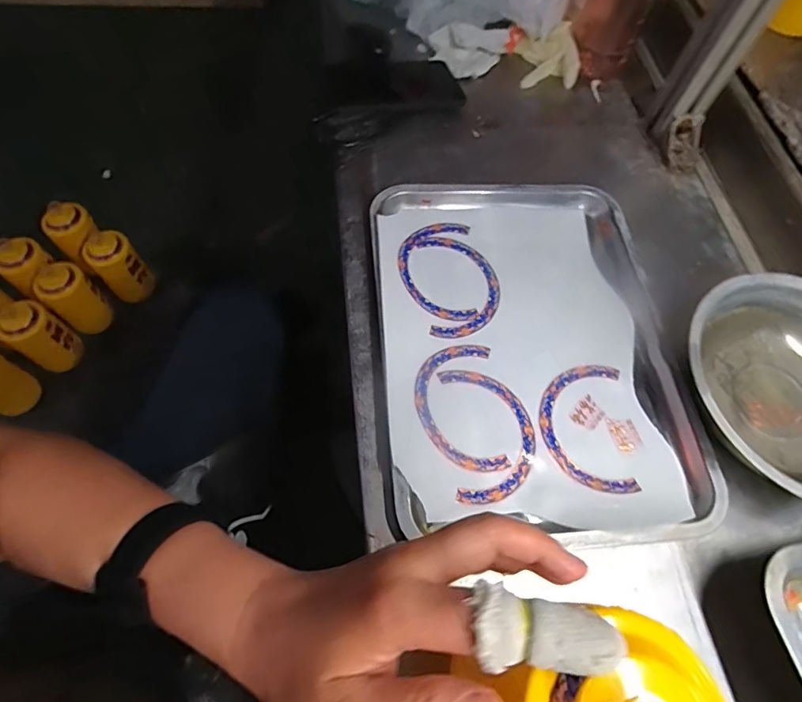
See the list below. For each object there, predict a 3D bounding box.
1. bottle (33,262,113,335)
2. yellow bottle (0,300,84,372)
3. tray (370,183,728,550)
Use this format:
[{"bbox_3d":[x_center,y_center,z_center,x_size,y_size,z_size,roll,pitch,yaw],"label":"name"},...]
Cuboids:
[{"bbox_3d":[-0.679,-0.103,1.015,0.078,0.162,0.096,33,68,13],"label":"bottle"},{"bbox_3d":[-0.749,-0.027,1.009,0.095,0.161,0.094,1,65,-1],"label":"yellow bottle"},{"bbox_3d":[0.114,-0.012,0.439,0.261,0.032,0.351,-3,64,-4],"label":"tray"}]

